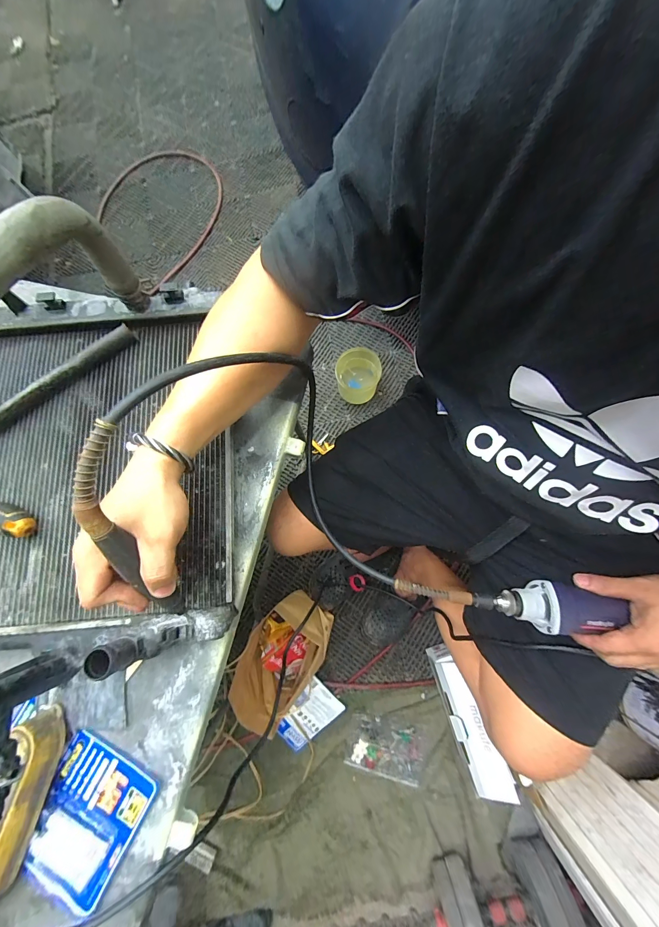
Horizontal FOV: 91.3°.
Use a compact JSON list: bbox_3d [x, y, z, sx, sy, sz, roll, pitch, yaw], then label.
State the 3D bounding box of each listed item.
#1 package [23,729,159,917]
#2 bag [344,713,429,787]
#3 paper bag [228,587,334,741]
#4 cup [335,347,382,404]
[{"bbox_3d":[-0.266,0.385,0.350,0.114,0.009,0.132,26,81,8],"label":"package"},{"bbox_3d":[0.155,0.771,0.873,0.200,0.021,0.134,12,78,4],"label":"bag"},{"bbox_3d":[-0.111,0.477,0.807,0.178,0.194,0.268,36,82,9],"label":"paper bag"},{"bbox_3d":[0.094,-0.282,1.047,0.148,0.121,0.154,-1,78,3],"label":"cup"}]

